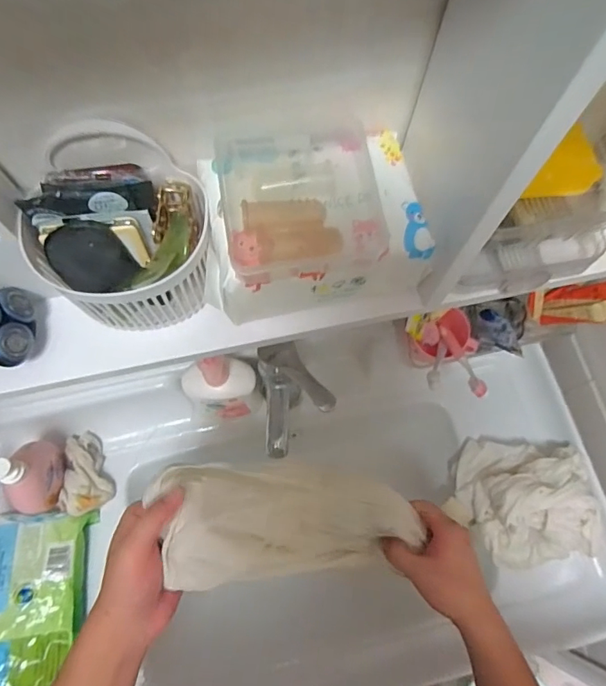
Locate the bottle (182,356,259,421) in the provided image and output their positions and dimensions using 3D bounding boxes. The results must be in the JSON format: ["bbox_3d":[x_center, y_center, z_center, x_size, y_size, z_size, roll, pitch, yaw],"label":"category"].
[{"bbox_3d":[-0.110,0.061,0.639,0.098,0.165,0.061,-4,72,-3],"label":"bottle"}]

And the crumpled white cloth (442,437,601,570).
[{"bbox_3d":[0.303,0.218,0.646,0.161,0.092,0.164,9,71,1],"label":"crumpled white cloth"}]

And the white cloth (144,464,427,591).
[{"bbox_3d":[0.000,0.176,0.475,0.291,0.044,0.101,12,68,-33],"label":"white cloth"}]

